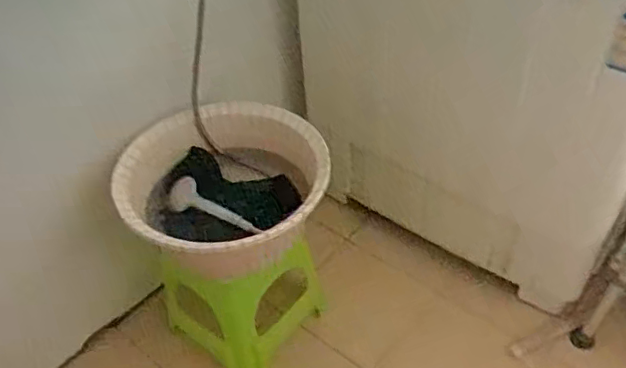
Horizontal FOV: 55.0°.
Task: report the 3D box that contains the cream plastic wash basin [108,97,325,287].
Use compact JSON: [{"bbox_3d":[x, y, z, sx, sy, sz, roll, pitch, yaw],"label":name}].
[{"bbox_3d":[-0.188,0.038,1.307,0.418,0.266,0.387,-2,44,2],"label":"cream plastic wash basin"}]

